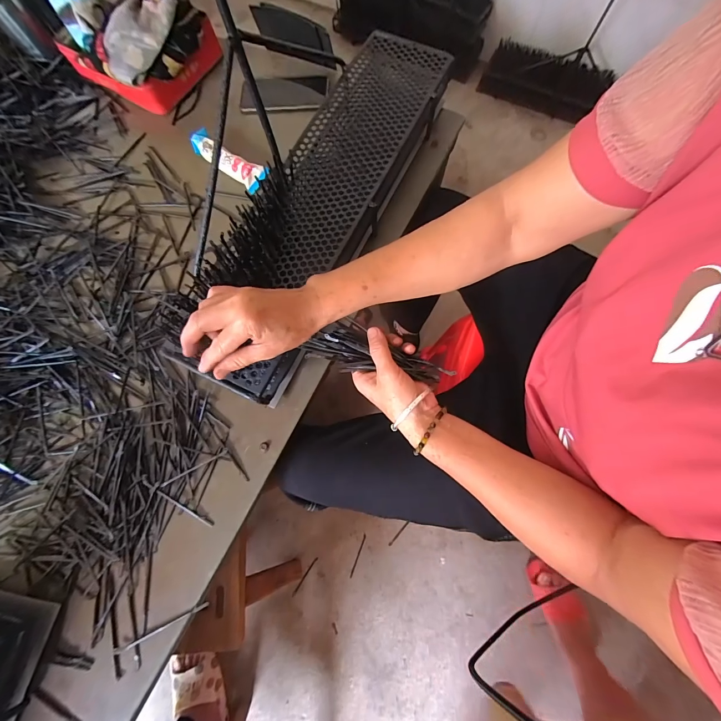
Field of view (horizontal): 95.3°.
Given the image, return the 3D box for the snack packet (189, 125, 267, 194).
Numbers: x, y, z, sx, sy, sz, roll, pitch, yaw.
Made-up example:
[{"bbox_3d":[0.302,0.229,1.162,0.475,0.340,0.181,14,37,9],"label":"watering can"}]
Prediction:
[{"bbox_3d":[-0.222,-0.337,0.559,0.145,0.039,0.042,32,78,10],"label":"snack packet"}]

